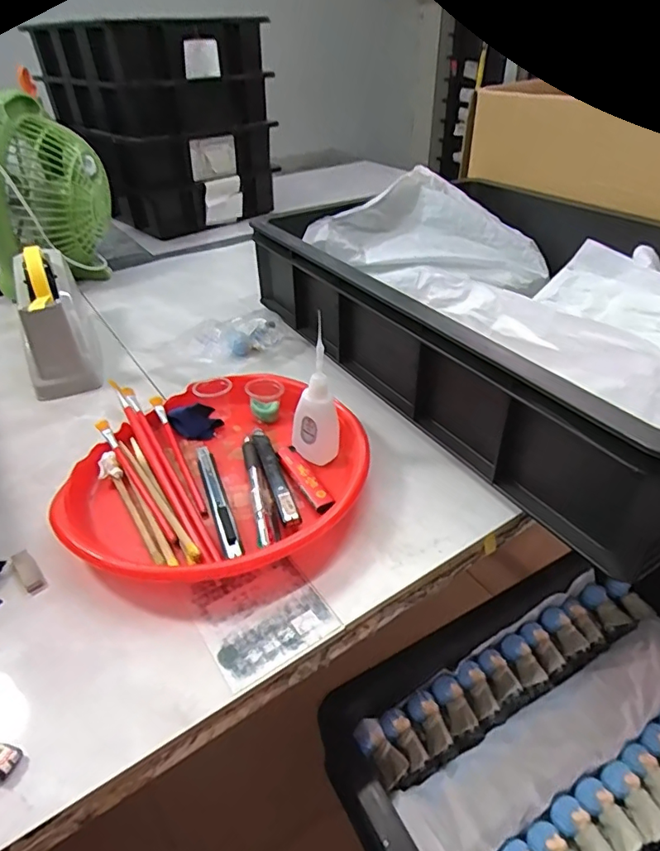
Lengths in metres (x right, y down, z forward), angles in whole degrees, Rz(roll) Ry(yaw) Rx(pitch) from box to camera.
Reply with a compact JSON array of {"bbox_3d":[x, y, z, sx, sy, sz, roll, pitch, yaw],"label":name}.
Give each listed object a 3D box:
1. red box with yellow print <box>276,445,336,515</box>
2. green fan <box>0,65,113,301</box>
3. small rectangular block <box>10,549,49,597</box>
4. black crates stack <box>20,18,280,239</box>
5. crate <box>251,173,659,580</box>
[{"bbox_3d":[-0.022,0.044,0.448,0.017,0.006,0.085,-19,40,-22],"label":"red box with yellow print"},{"bbox_3d":[-0.418,-0.334,0.760,0.175,0.260,0.193,-17,39,-20],"label":"green fan"},{"bbox_3d":[-0.220,0.108,0.383,0.013,0.006,0.037,-31,58,-34],"label":"small rectangular block"},{"bbox_3d":[-0.360,-0.618,1.076,0.312,0.316,0.402,-28,44,-31],"label":"black crates stack"},{"bbox_3d":[0.230,-0.148,0.600,0.442,0.120,0.584,-21,41,-25],"label":"crate"}]

